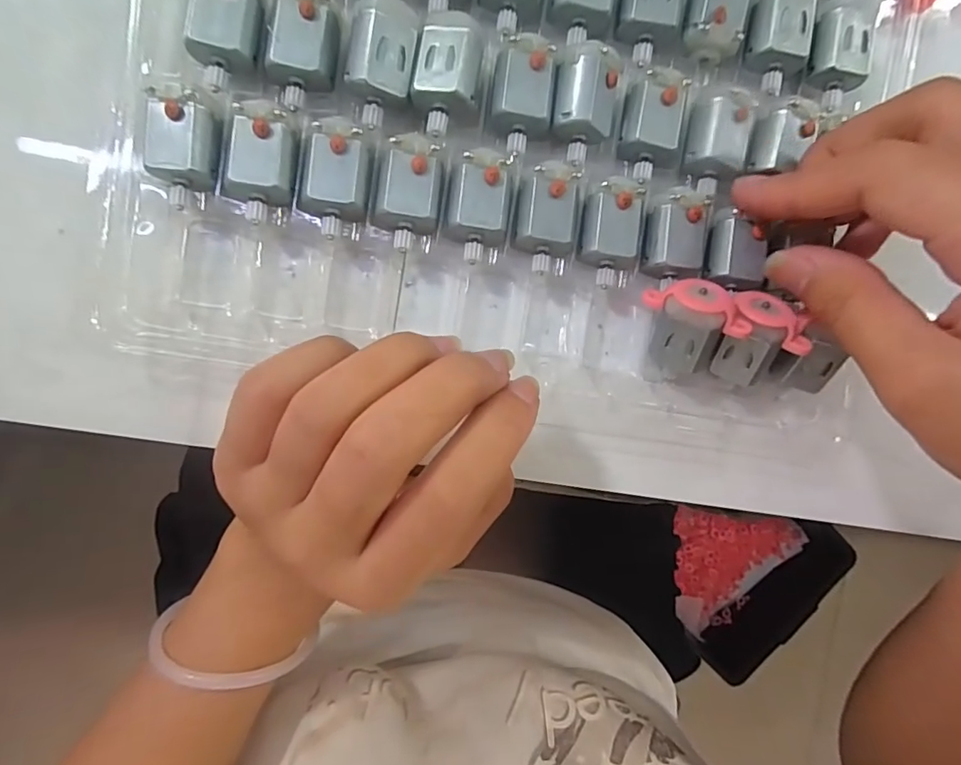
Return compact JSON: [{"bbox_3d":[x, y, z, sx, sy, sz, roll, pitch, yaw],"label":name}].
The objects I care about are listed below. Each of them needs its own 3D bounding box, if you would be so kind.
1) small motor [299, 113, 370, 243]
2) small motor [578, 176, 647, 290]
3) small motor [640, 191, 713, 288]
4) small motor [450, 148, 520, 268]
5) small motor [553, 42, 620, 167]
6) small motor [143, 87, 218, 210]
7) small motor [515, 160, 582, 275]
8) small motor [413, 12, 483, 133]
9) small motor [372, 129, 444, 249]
[{"bbox_3d":[-0.044,-0.062,0.165,0.018,0.016,0.033,10,94,-7],"label":"small motor"},{"bbox_3d":[0.043,-0.050,0.177,0.019,0.015,0.034,4,95,-7],"label":"small motor"},{"bbox_3d":[0.064,-0.047,0.178,0.018,0.014,0.028,6,95,-7],"label":"small motor"},{"bbox_3d":[0.000,-0.056,0.171,0.018,0.017,0.034,9,94,-7],"label":"small motor"},{"bbox_3d":[0.033,-0.087,0.167,0.018,0.012,0.033,4,95,-7],"label":"small motor"},{"bbox_3d":[-0.087,-0.068,0.157,0.018,0.016,0.029,1,95,-7],"label":"small motor"},{"bbox_3d":[0.021,-0.053,0.174,0.018,0.016,0.033,2,95,-7],"label":"small motor"},{"bbox_3d":[-0.010,-0.092,0.160,0.019,0.014,0.033,7,95,-7],"label":"small motor"},{"bbox_3d":[-0.022,-0.059,0.168,0.019,0.017,0.033,11,94,-7],"label":"small motor"}]

